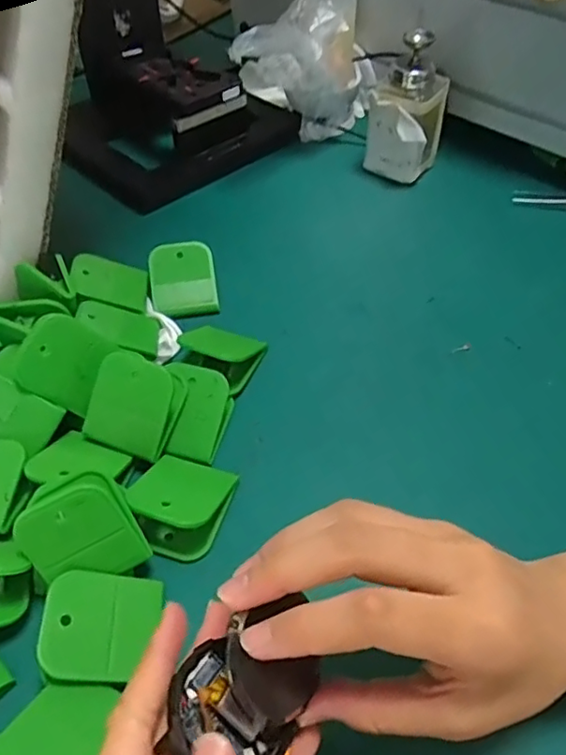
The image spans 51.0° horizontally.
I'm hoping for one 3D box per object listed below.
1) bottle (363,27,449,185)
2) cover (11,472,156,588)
[{"bbox_3d":[0.108,-0.233,0.516,0.055,0.106,0.052,29,56,22],"label":"bottle"},{"bbox_3d":[-0.099,0.074,0.290,0.049,0.051,0.025,-24,20,-9],"label":"cover"}]

